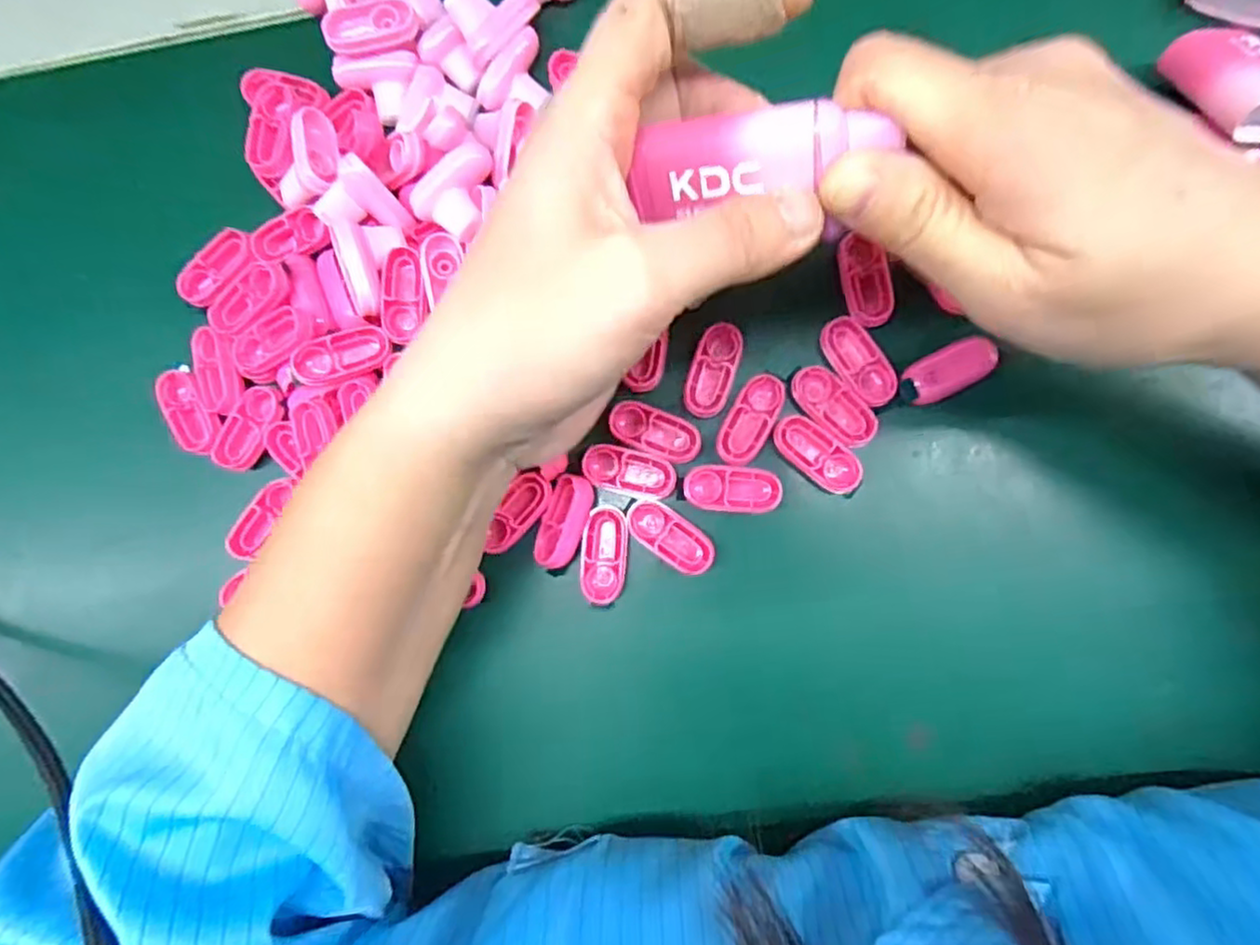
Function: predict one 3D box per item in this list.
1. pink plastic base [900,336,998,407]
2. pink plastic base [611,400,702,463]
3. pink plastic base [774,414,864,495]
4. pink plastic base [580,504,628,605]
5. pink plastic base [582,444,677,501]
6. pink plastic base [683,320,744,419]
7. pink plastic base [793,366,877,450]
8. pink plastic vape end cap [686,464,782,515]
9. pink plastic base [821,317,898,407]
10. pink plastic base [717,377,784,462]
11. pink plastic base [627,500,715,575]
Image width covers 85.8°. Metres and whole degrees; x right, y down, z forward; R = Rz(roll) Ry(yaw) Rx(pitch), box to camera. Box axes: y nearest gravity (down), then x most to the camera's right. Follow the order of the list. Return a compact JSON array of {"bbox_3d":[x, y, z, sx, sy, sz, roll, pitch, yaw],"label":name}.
[{"bbox_3d":[0.112,-0.036,0.235,0.031,0.004,0.016,-25,83,2],"label":"pink plastic base"},{"bbox_3d":[0.009,-0.015,0.243,0.033,0.004,0.015,20,87,6],"label":"pink plastic base"},{"bbox_3d":[0.066,-0.007,0.240,0.035,0.005,0.015,37,89,7],"label":"pink plastic base"},{"bbox_3d":[-0.009,0.029,0.244,0.016,0.004,0.034,2,85,5],"label":"pink plastic base"},{"bbox_3d":[0.000,0.000,0.245,0.033,0.006,0.015,14,86,6],"label":"pink plastic base"},{"bbox_3d":[0.030,-0.037,0.243,0.016,0.004,0.035,18,87,6],"label":"pink plastic base"},{"bbox_3d":[0.072,-0.023,0.240,0.034,0.004,0.016,44,90,7],"label":"pink plastic base"},{"bbox_3d":[0.036,0.006,0.240,0.033,0.004,0.016,2,85,5],"label":"pink plastic vape end cap"},{"bbox_3d":[0.081,-0.040,0.239,0.017,0.004,0.033,-33,83,1],"label":"pink plastic base"},{"bbox_3d":[0.043,-0.019,0.242,0.015,0.004,0.033,27,87,7],"label":"pink plastic base"},{"bbox_3d":[0.014,0.023,0.242,0.034,0.005,0.015,34,88,7],"label":"pink plastic base"}]

